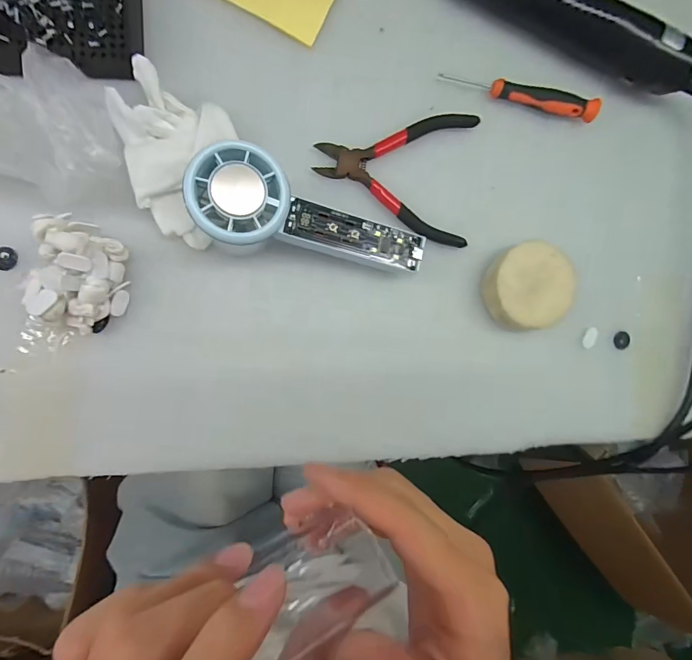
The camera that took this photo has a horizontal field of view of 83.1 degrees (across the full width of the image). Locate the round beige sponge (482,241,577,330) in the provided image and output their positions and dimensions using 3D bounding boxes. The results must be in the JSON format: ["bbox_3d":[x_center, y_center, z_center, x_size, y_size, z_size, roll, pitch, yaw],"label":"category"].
[{"bbox_3d":[0.136,-0.033,0.293,0.063,0.026,0.064,-1,93,-8],"label":"round beige sponge"}]

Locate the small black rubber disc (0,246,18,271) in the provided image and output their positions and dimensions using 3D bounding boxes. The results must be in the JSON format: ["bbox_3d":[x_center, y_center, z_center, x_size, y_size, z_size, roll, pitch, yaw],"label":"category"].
[{"bbox_3d":[-0.221,-0.046,0.252,0.014,0.004,0.015,-1,93,-8],"label":"small black rubber disc"}]

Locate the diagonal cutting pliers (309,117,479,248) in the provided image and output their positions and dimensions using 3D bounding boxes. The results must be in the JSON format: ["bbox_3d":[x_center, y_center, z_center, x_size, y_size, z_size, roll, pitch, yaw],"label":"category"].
[{"bbox_3d":[0.037,-0.115,0.287,0.115,0.009,0.095,3,93,-9],"label":"diagonal cutting pliers"}]

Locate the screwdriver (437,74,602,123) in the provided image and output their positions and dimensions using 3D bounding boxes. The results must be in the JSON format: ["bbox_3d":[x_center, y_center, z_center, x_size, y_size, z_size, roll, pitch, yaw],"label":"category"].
[{"bbox_3d":[0.133,-0.179,0.294,0.123,0.011,0.015,9,92,-9],"label":"screwdriver"}]

